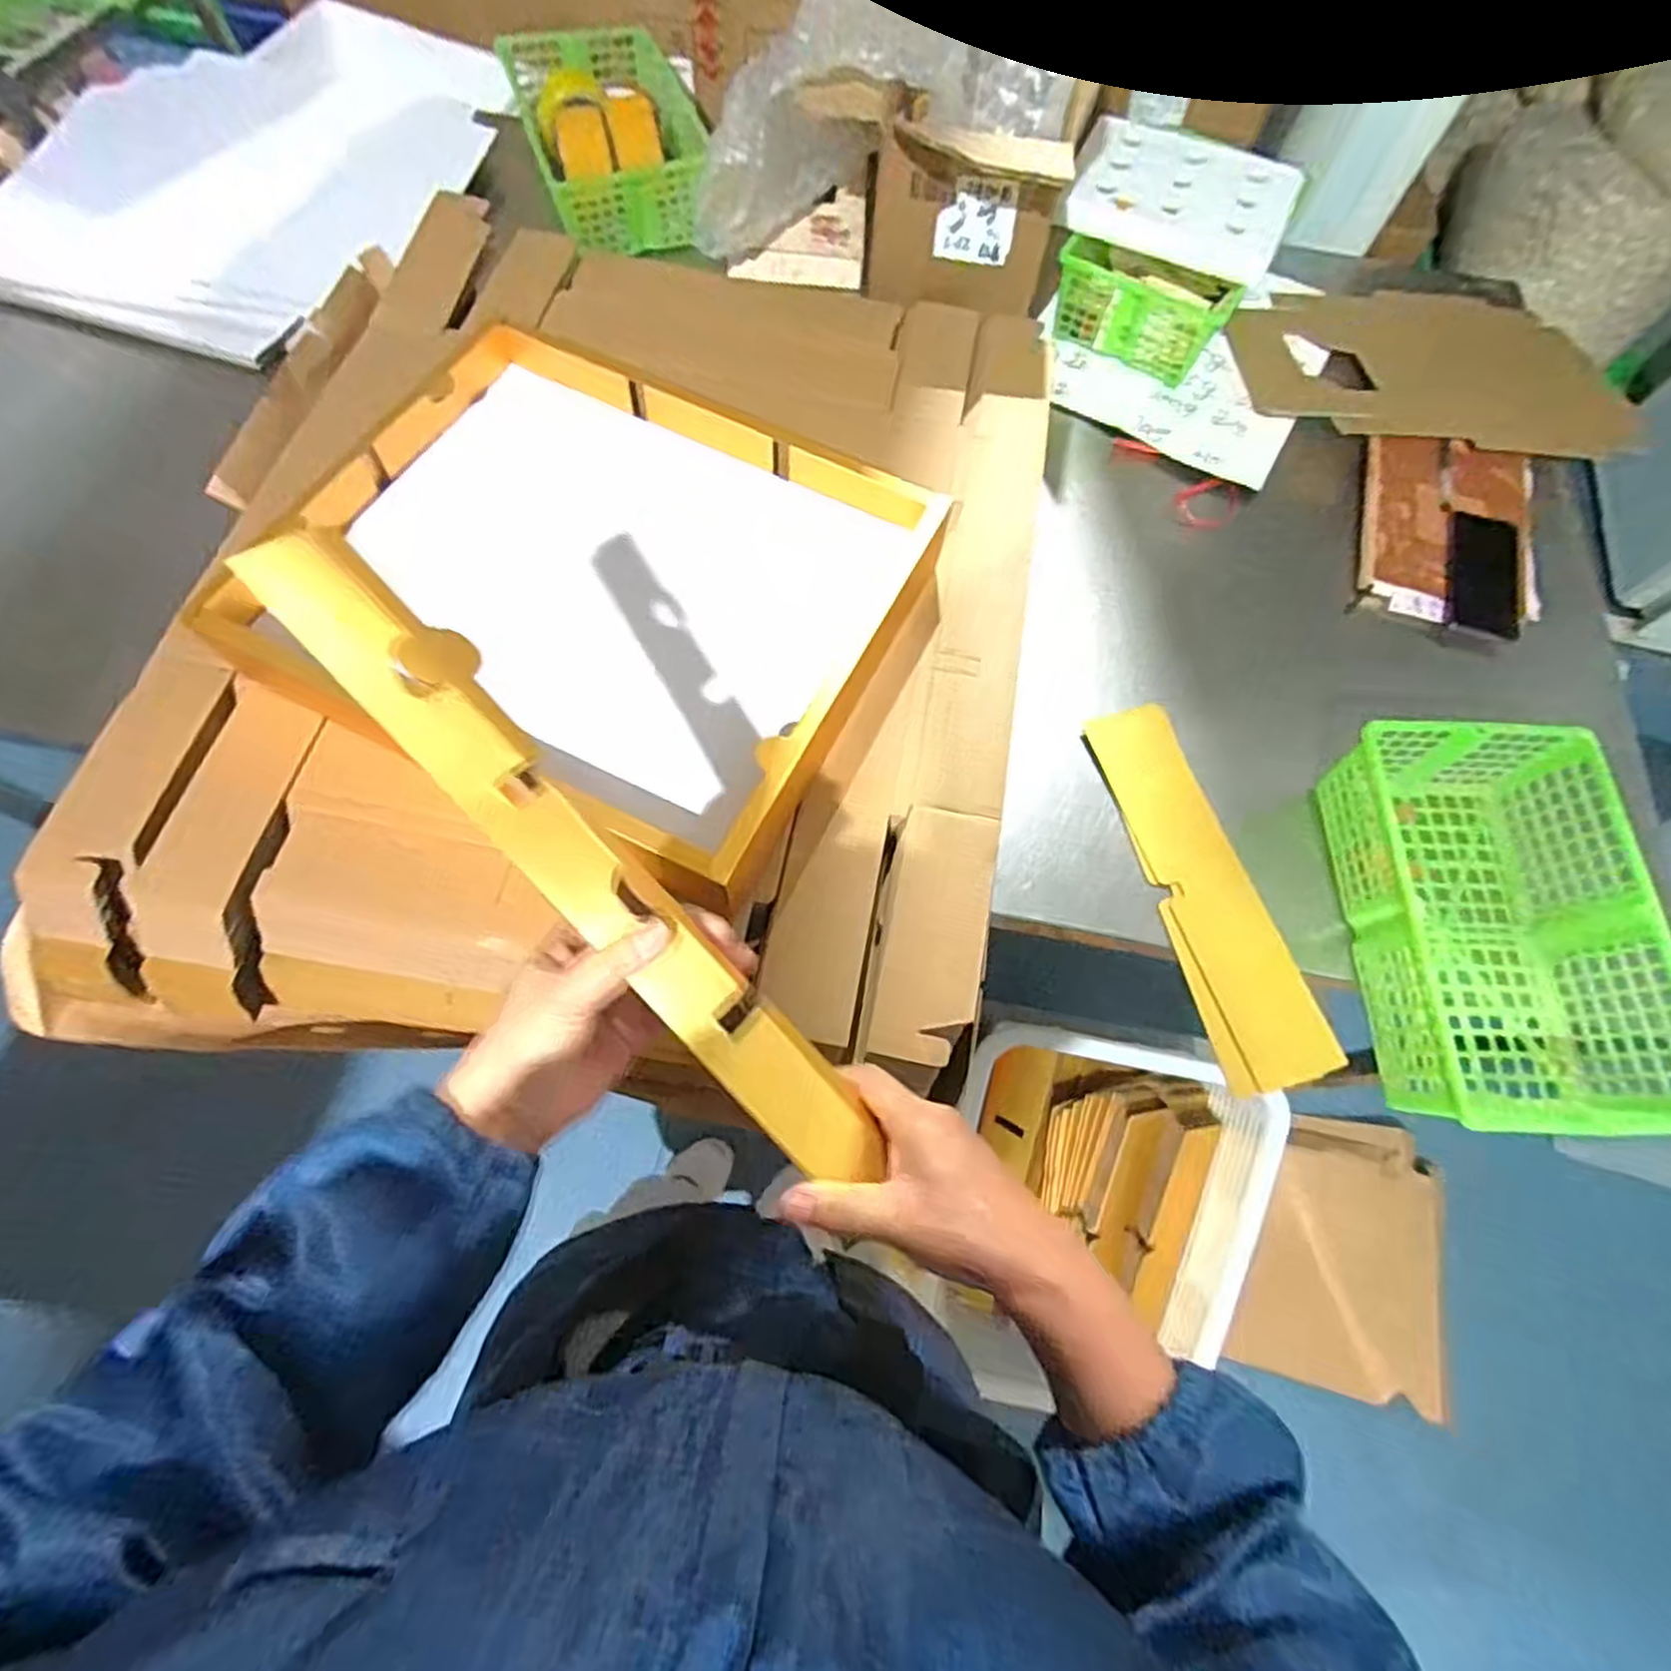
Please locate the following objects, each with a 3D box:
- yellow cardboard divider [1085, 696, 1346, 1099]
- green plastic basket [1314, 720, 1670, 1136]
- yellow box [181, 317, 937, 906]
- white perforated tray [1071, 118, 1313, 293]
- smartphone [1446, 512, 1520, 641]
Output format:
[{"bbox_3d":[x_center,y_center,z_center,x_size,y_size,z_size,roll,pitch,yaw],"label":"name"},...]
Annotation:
[{"bbox_3d":[0.340,0.044,0.716,0.095,0.016,0.367,-15,70,-8],"label":"yellow cardboard divider"},{"bbox_3d":[0.572,0.078,0.674,0.204,0.099,0.338,2,69,-2],"label":"green plastic basket"},{"bbox_3d":[-0.182,-0.199,0.634,0.458,0.091,0.386,27,70,8],"label":"yellow box"},{"bbox_3d":[0.411,-0.758,0.907,0.246,0.042,0.193,26,70,7],"label":"white perforated tray"},{"bbox_3d":[0.721,-0.288,0.850,0.082,0.016,0.162,12,69,2],"label":"smartphone"}]

